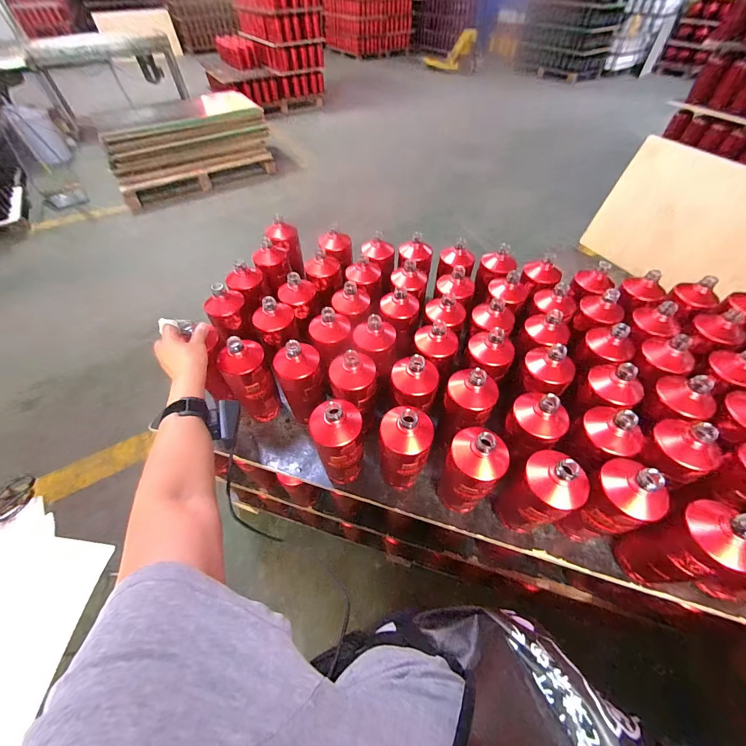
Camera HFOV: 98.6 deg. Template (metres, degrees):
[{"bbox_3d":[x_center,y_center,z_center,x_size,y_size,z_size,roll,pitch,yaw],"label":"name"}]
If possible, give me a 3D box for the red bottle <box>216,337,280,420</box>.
[{"bbox_3d":[-0.234,0.015,0.623,0.080,0.191,0.078,-28,58,-19],"label":"red bottle"}]

